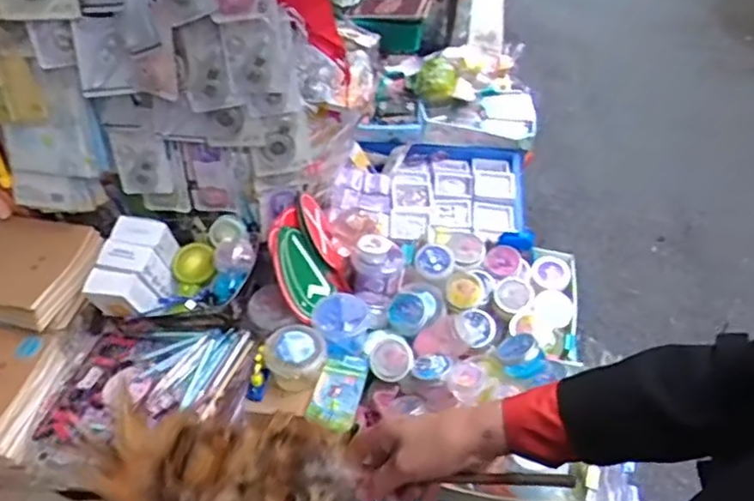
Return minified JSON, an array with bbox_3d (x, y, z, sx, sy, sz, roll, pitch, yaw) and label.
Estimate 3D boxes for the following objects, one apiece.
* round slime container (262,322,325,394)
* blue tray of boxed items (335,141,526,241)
[{"bbox_3d":[-0.132,0.166,1.039,0.090,0.051,0.091,-1,45,1],"label":"round slime container"},{"bbox_3d":[0.129,-0.147,1.471,0.406,0.084,0.372,7,46,9],"label":"blue tray of boxed items"}]

